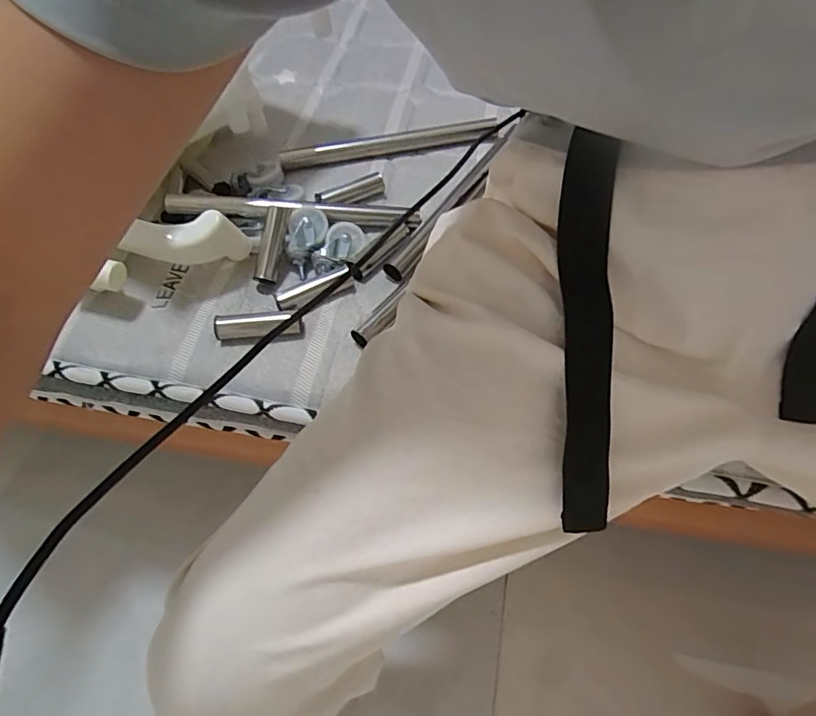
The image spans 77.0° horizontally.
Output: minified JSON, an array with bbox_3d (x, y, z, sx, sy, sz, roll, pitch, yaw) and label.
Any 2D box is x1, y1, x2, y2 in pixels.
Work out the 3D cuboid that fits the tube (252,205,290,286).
[{"bbox_3d":[-0.130,-0.109,0.492,0.018,0.021,0.074,11,86,8],"label":"tube"}]

